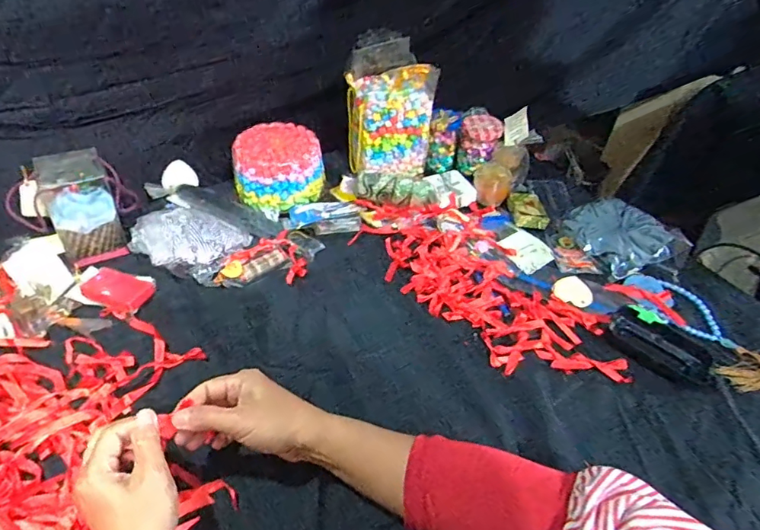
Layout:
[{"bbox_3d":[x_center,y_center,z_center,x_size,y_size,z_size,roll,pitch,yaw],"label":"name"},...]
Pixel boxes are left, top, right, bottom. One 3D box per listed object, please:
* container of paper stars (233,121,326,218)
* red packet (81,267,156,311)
[{"bbox_3d":[-0.145,-0.141,0.701,0.111,0.072,0.121,2,44,-2],"label":"container of paper stars"},{"bbox_3d":[-0.303,0.029,0.564,0.072,0.012,0.046,18,45,13],"label":"red packet"}]

